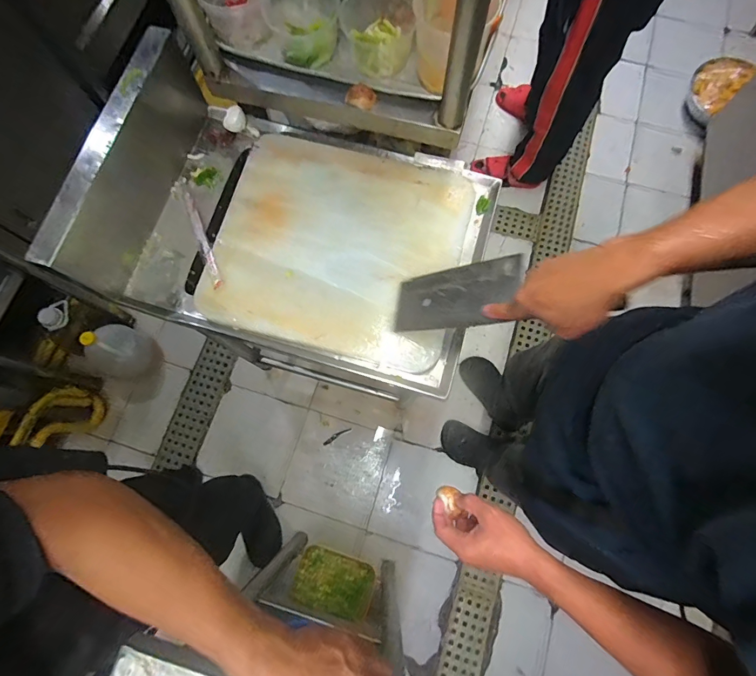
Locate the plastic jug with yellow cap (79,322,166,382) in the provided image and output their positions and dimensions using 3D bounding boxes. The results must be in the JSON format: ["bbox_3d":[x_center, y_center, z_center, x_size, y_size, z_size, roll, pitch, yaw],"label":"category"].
[{"bbox_3d":[-0.814,0.045,1.277,0.143,0.278,0.162,20,76,6],"label":"plastic jug with yellow cap"}]

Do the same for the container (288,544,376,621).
[{"bbox_3d":[-0.113,0.629,1.044,0.205,0.051,0.144,17,76,5],"label":"container"}]

